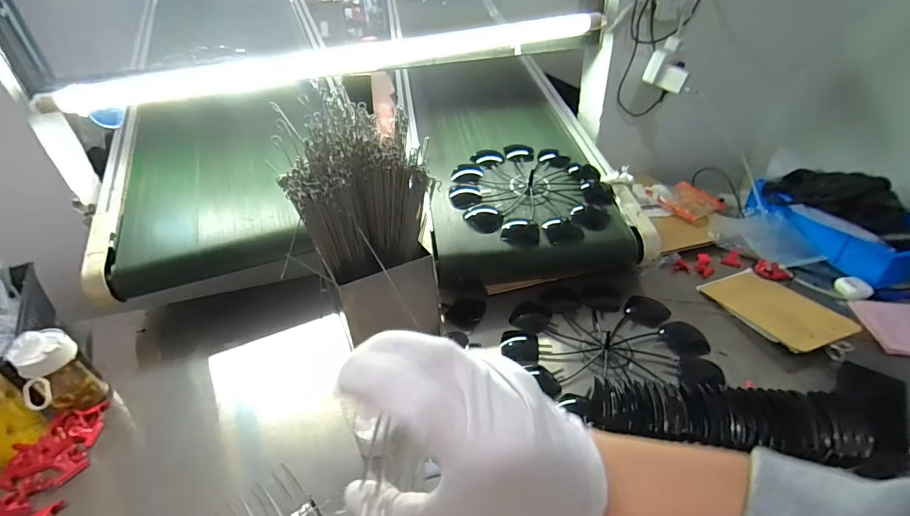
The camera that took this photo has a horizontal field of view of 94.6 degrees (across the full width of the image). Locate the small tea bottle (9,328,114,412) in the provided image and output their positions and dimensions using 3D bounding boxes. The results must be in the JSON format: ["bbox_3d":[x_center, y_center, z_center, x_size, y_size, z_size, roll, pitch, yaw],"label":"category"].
[{"bbox_3d":[-0.618,0.184,0.651,0.065,0.134,0.087,18,41,26],"label":"small tea bottle"}]

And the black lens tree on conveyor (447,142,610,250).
[{"bbox_3d":[0.167,-0.154,0.957,0.337,0.072,0.342,-5,36,-3],"label":"black lens tree on conveyor"}]

